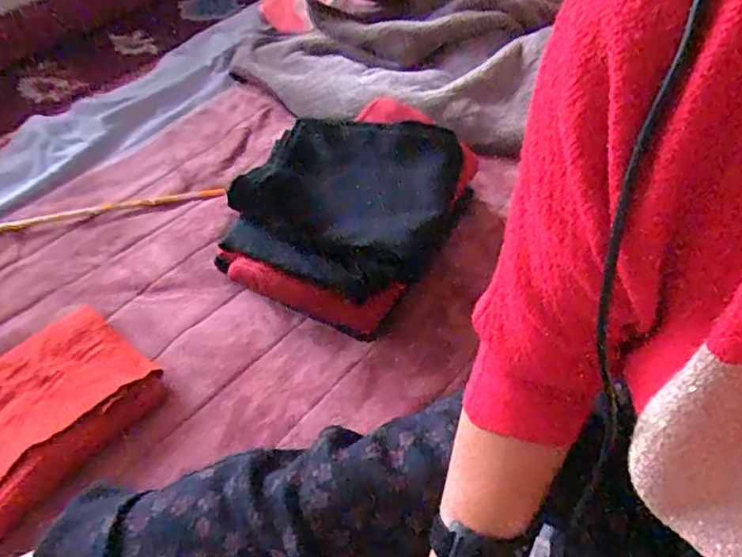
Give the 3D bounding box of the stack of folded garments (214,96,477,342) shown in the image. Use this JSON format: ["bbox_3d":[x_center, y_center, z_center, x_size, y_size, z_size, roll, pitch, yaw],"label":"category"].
[{"bbox_3d":[-0.016,-0.104,0.744,0.224,0.139,0.370,18,50,22],"label":"stack of folded garments"}]

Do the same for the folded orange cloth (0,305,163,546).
[{"bbox_3d":[-0.394,0.166,0.585,0.217,0.035,0.323,27,54,28],"label":"folded orange cloth"}]

